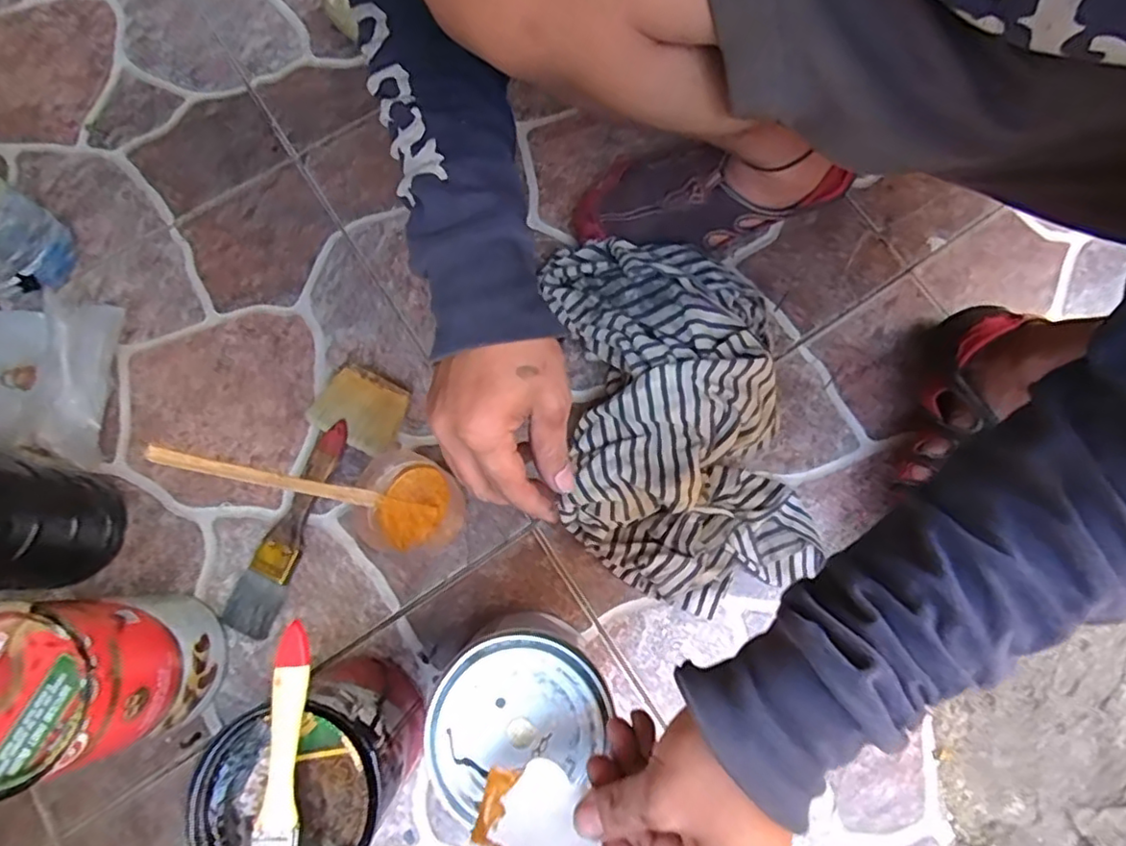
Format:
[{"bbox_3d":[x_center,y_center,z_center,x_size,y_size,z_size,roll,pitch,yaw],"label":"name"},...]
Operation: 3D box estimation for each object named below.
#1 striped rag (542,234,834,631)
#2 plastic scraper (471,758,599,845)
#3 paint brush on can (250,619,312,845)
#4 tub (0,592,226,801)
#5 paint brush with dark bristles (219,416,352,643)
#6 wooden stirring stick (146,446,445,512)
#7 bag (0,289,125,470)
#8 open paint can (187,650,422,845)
[{"bbox_3d":[0.084,-0.011,0.472,0.179,0.071,0.288,-13,78,-3],"label":"striped rag"},{"bbox_3d":[-0.014,0.188,0.299,0.061,0.005,0.040,-11,47,24],"label":"plastic scraper"},{"bbox_3d":[-0.148,0.189,0.315,0.024,0.007,0.160,-1,73,1],"label":"paint brush on can"},{"bbox_3d":[-0.298,0.161,0.393,0.093,0.140,0.091,0,77,0],"label":"tub"},{"bbox_3d":[-0.211,0.078,0.473,0.038,0.019,0.168,21,78,5],"label":"paint brush with dark bristles"},{"bbox_3d":[-0.146,0.040,0.370,0.007,0.193,0.009,0,75,32],"label":"wooden stirring stick"},{"bbox_3d":[-0.421,-0.043,0.481,0.135,0.052,0.125,13,78,3],"label":"bag"},{"bbox_3d":[-0.142,0.206,0.384,0.087,0.139,0.095,0,77,0],"label":"open paint can"}]

